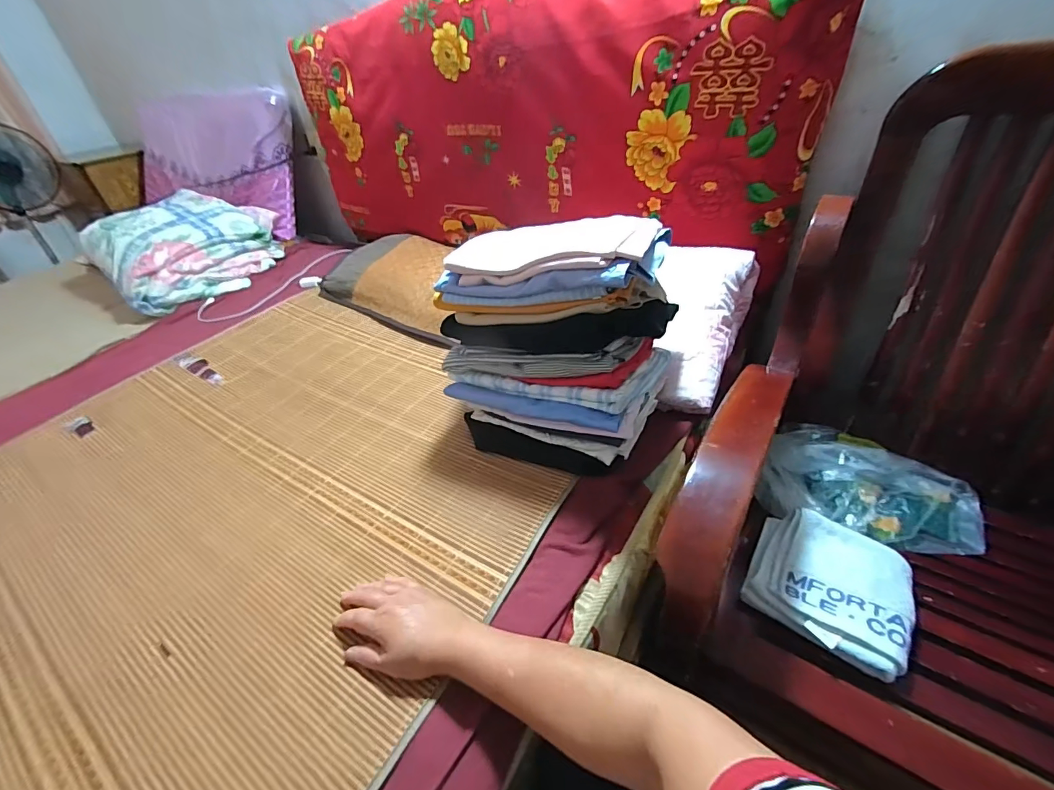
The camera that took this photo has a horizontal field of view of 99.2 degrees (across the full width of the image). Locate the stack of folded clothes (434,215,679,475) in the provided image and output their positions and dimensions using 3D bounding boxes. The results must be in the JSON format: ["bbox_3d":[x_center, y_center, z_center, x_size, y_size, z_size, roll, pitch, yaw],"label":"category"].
[{"bbox_3d":[0.043,-0.082,0.693,0.313,0.309,0.250,14,43,24],"label":"stack of folded clothes"}]

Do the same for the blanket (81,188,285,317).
[{"bbox_3d":[-1.026,-0.459,1.384,0.388,0.210,0.469,24,48,32],"label":"blanket"}]

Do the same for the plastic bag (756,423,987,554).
[{"bbox_3d":[0.572,0.145,0.765,0.340,0.080,0.216,2,40,11],"label":"plastic bag"}]

